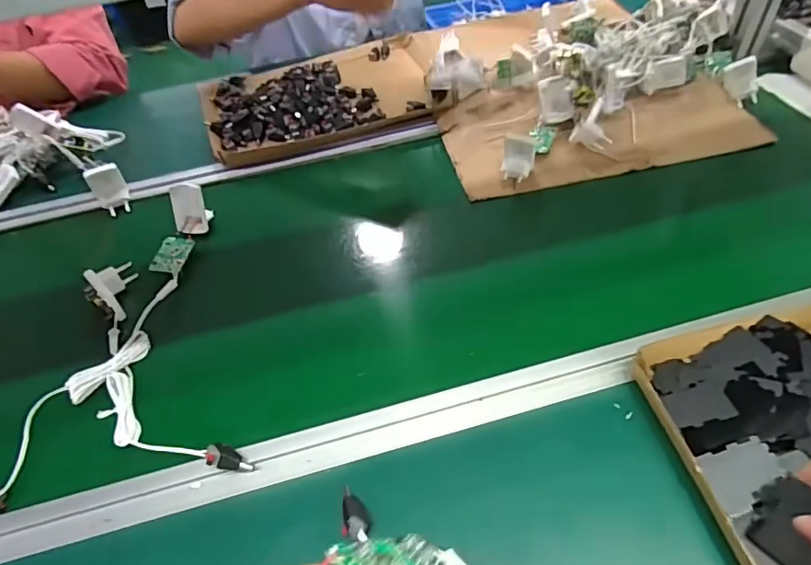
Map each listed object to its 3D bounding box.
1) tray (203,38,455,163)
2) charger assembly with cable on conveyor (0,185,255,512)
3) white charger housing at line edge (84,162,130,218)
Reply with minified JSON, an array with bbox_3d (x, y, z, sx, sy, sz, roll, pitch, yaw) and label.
[{"bbox_3d":[-0.123,-0.299,0.826,0.380,0.047,0.281,-19,49,-10],"label":"tray"},{"bbox_3d":[-0.271,0.036,0.529,0.211,0.043,0.340,-10,48,-3],"label":"charger assembly with cable on conveyor"},{"bbox_3d":[-0.378,-0.119,0.666,0.039,0.059,0.027,-28,51,-18],"label":"white charger housing at line edge"}]

